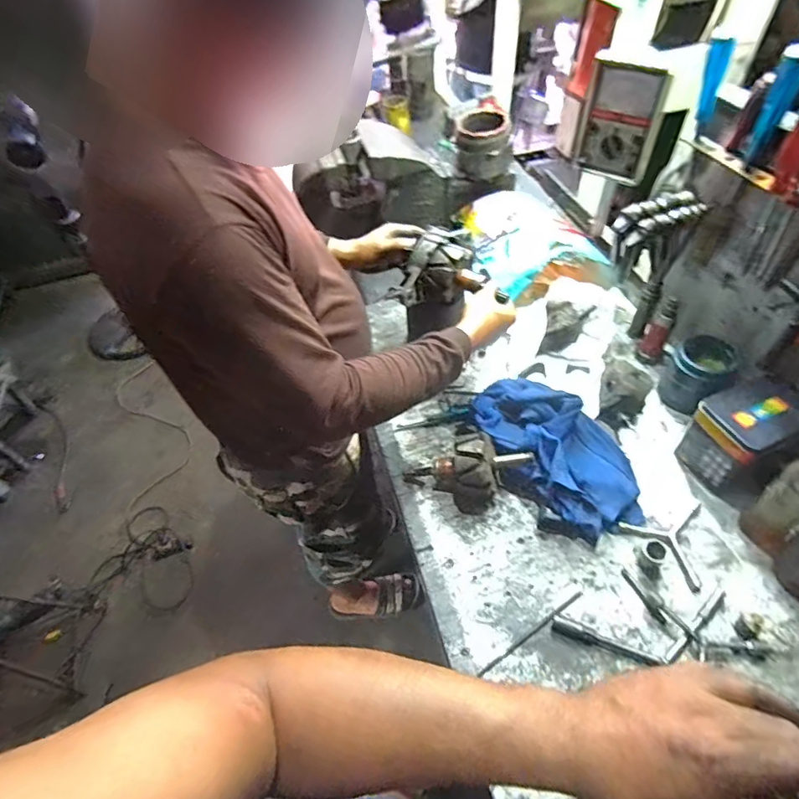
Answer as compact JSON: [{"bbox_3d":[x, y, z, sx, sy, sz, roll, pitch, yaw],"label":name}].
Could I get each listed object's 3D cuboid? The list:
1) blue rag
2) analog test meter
[{"bbox_3d":[0.240,0.062,0.738,0.179,0.093,0.291,-27,54,-16],"label":"blue rag"},{"bbox_3d":[0.372,-0.465,0.816,0.123,0.171,0.040,22,56,20],"label":"analog test meter"}]

